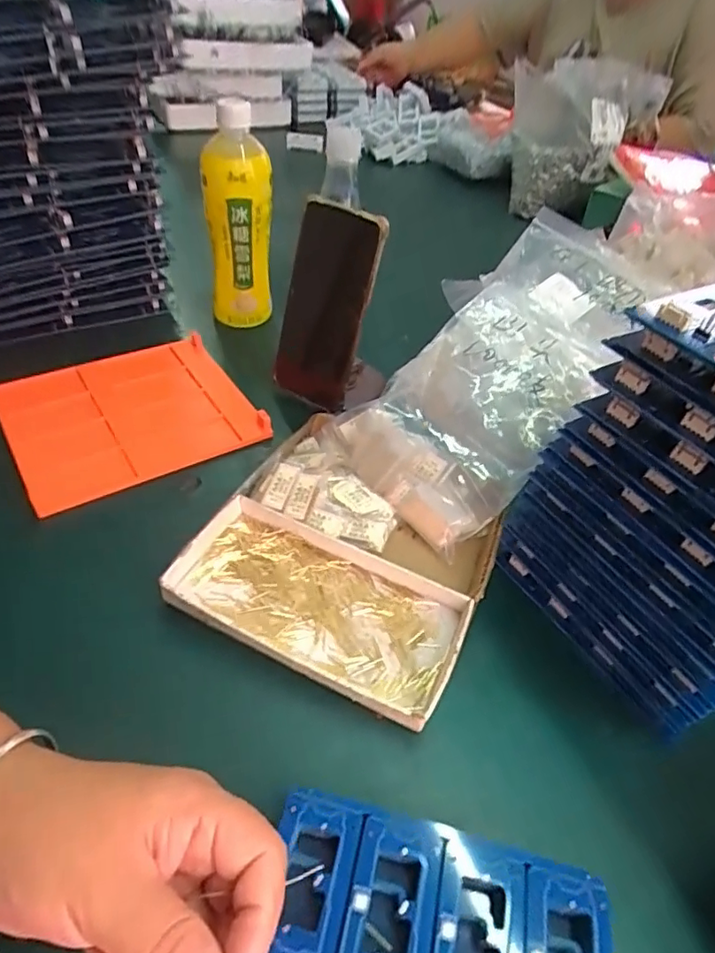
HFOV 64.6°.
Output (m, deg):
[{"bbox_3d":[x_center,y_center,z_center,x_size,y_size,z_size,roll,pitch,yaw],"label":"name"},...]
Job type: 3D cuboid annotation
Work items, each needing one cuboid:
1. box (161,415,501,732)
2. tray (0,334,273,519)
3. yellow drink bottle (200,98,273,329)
[{"bbox_3d":[-0.006,0.052,0.410,0.190,0.026,0.189,23,47,15],"label":"box"},{"bbox_3d":[-0.207,-0.059,0.514,0.193,0.022,0.174,-23,53,-27],"label":"tray"},{"bbox_3d":[-0.130,-0.275,0.603,0.066,0.198,0.079,-5,47,-14],"label":"yellow drink bottle"}]

